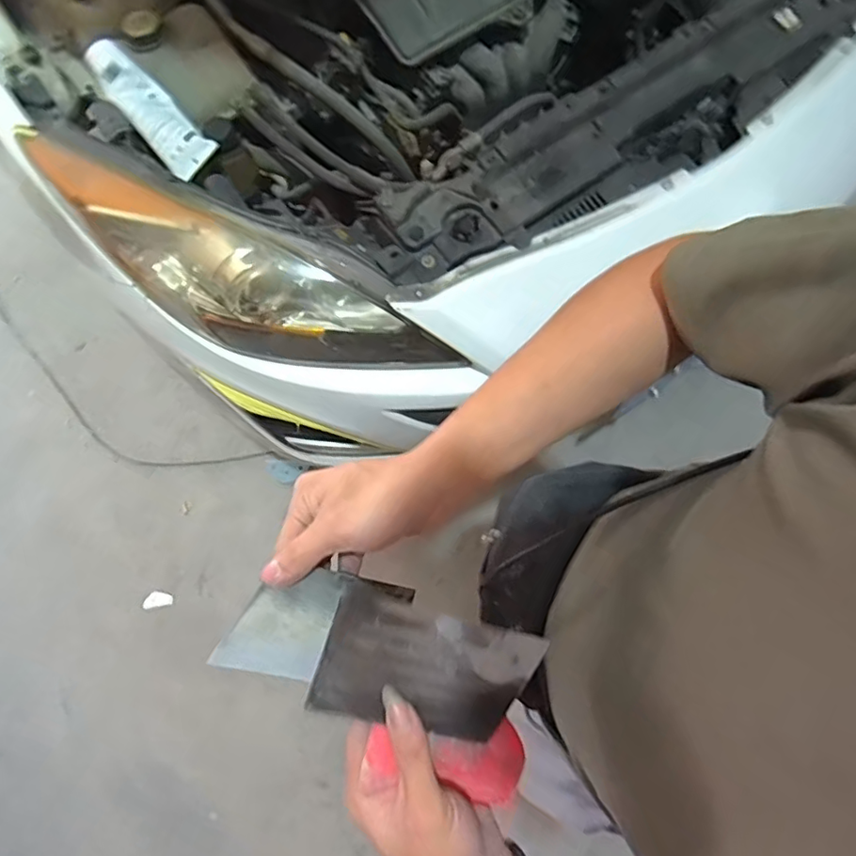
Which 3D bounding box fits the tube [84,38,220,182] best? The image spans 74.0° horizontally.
[{"bbox_3d":[-0.374,-0.432,0.769,0.062,0.033,0.195,-43,98,-13],"label":"tube"}]

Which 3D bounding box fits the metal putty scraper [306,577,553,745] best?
[{"bbox_3d":[0.001,0.153,0.359,0.135,0.006,0.073,20,84,-15],"label":"metal putty scraper"}]

